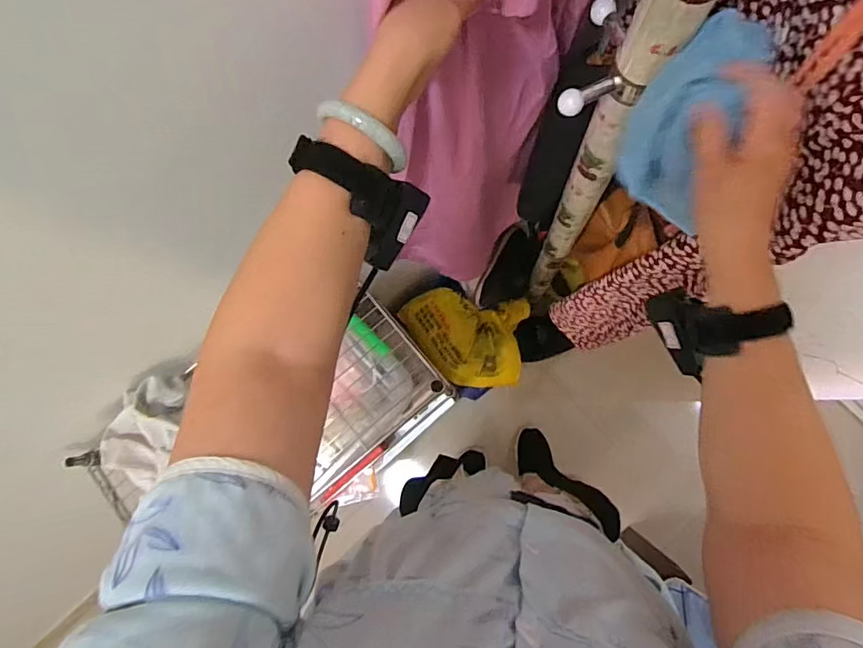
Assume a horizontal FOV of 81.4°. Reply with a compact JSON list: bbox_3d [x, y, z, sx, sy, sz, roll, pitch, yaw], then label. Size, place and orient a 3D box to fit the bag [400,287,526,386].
[{"bbox_3d":[0.082,0.036,1.168,0.297,0.123,0.220,1,81,4],"label":"bag"}]

